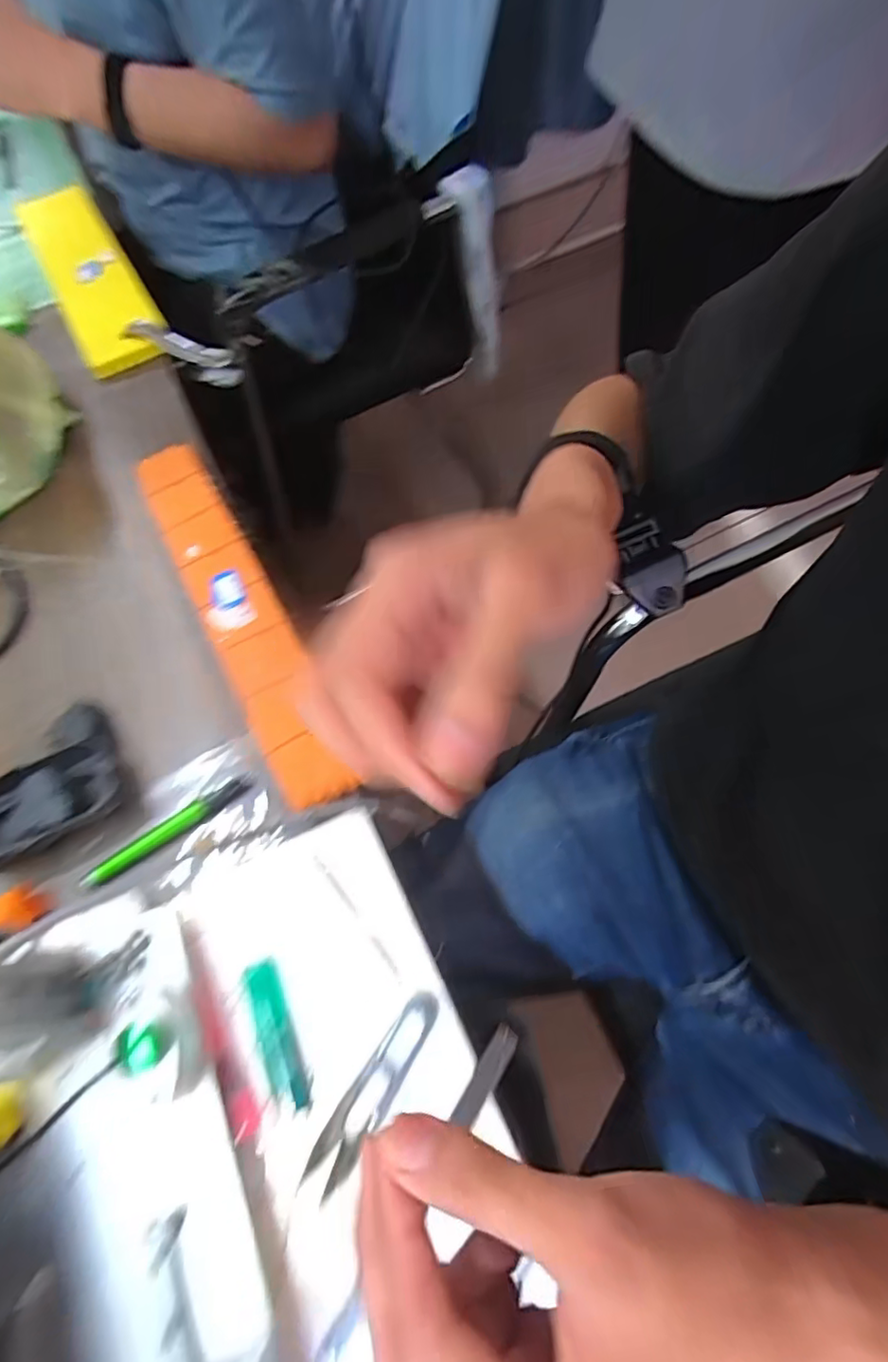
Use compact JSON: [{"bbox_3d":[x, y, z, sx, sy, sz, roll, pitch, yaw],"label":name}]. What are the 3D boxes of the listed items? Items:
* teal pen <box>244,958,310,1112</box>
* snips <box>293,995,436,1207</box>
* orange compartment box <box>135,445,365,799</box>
[{"bbox_3d":[-0.093,0.192,0.316,0.018,0.009,0.074,-25,65,-7],"label":"teal pen"},{"bbox_3d":[-0.036,0.215,0.305,0.020,0.007,0.104,31,71,17],"label":"snips"},{"bbox_3d":[-0.157,-0.061,0.437,0.055,0.017,0.346,-30,66,-9],"label":"orange compartment box"}]

